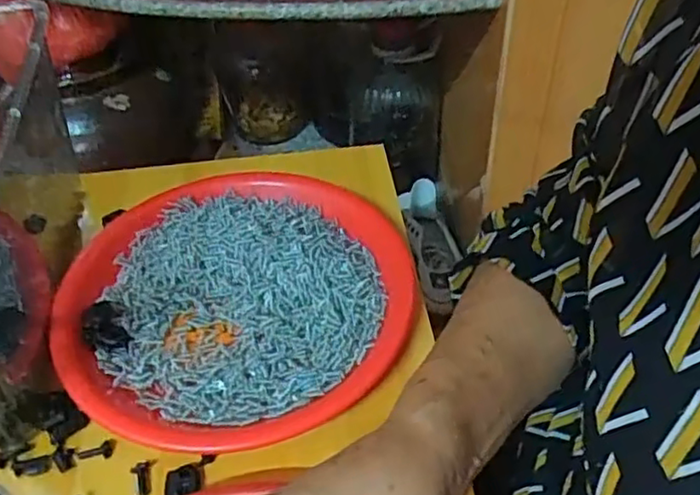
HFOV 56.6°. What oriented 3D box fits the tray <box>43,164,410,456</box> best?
[{"bbox_3d":[-0.074,0.028,0.429,0.219,0.023,0.229,3,46,6],"label":"tray"}]

